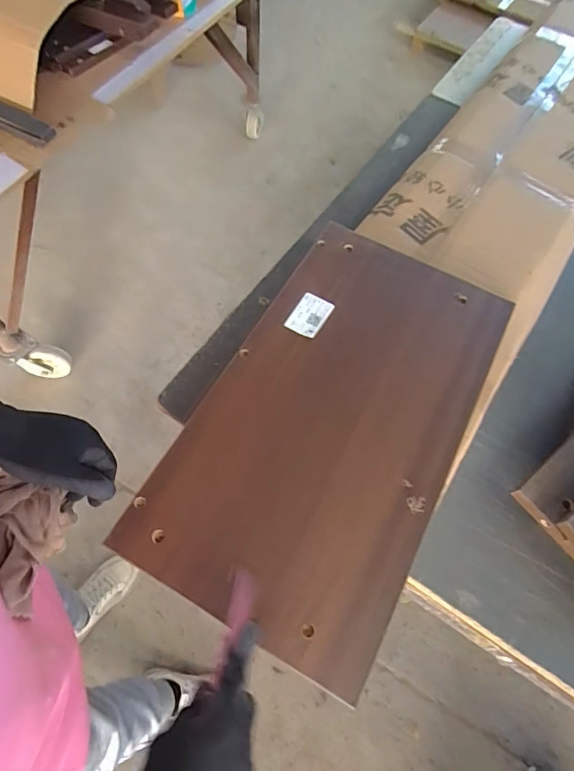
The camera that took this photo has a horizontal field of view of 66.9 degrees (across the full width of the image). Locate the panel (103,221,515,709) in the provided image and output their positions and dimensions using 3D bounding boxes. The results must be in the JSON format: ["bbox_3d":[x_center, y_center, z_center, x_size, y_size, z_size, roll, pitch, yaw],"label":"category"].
[{"bbox_3d":[0.061,0.023,0.499,0.271,0.019,0.490,28,65,11],"label":"panel"}]

